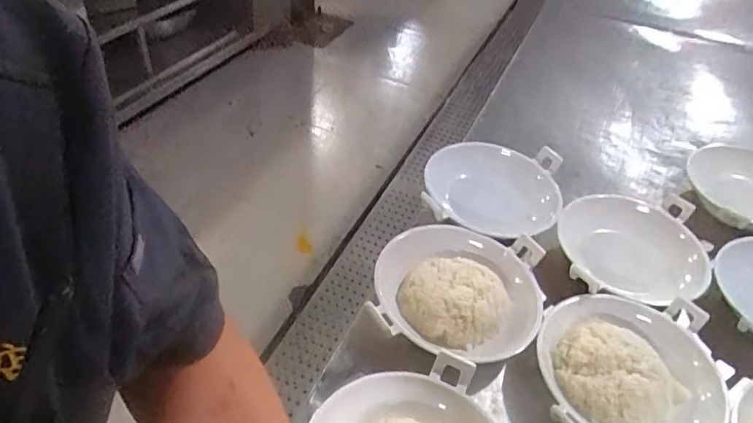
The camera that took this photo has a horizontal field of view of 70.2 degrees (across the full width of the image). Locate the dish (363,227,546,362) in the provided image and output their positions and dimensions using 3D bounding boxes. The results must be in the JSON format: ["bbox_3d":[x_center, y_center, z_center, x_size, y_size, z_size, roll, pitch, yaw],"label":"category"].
[{"bbox_3d":[0.124,0.123,0.832,0.256,0.074,0.279,4,43,-3],"label":"dish"}]

